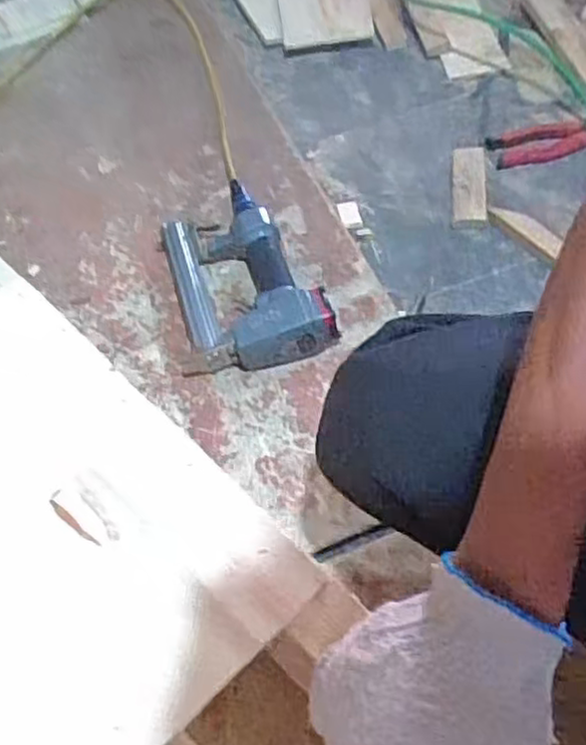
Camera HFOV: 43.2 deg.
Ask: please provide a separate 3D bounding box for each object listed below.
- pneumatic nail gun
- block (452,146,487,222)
[{"bbox_3d":[-0.061,-0.123,0.842,0.158,0.066,0.271,-13,56,-5],"label":"pneumatic nail gun"},{"bbox_3d":[0.221,-0.239,0.923,0.039,0.014,0.133,4,55,6],"label":"block"}]

